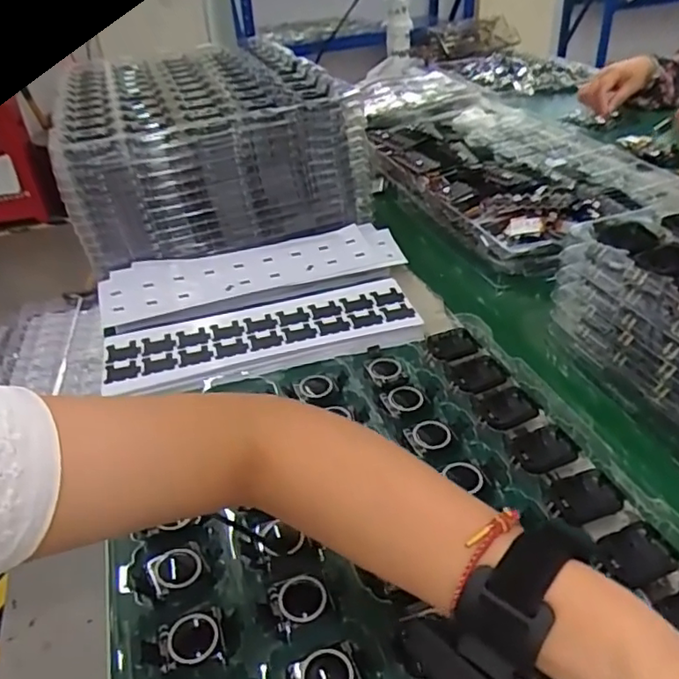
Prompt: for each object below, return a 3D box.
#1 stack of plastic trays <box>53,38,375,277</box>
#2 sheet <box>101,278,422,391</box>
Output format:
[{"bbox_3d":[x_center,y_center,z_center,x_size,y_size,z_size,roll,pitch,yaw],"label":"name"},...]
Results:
[{"bbox_3d":[-0.179,-0.269,0.821,0.332,0.146,0.406,-13,36,-11],"label":"stack of plastic trays"},{"bbox_3d":[-0.078,-0.009,0.591,0.299,0.009,0.091,-12,36,-9],"label":"sheet"}]

